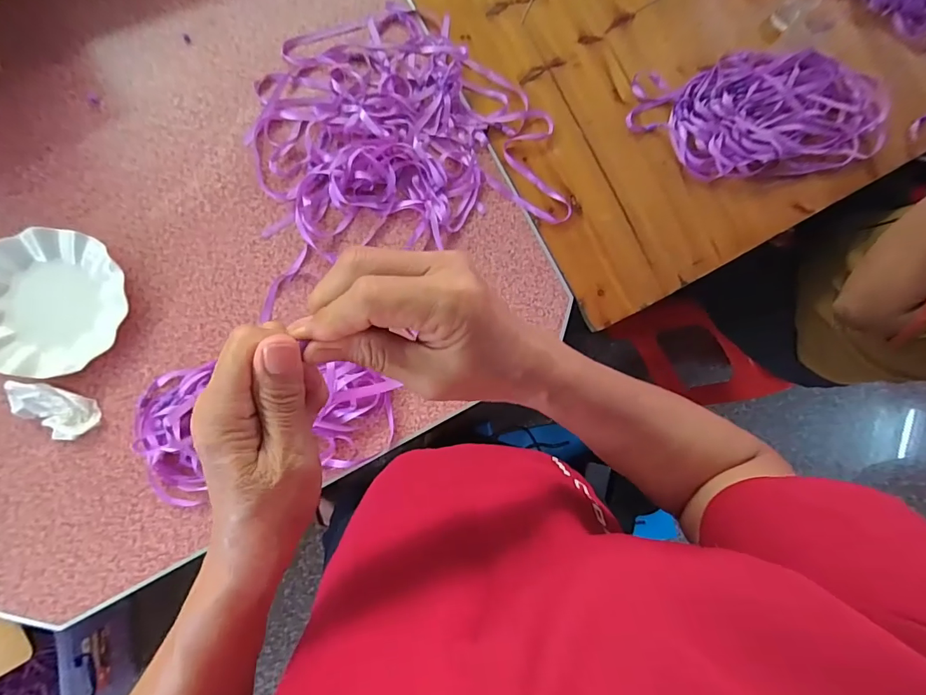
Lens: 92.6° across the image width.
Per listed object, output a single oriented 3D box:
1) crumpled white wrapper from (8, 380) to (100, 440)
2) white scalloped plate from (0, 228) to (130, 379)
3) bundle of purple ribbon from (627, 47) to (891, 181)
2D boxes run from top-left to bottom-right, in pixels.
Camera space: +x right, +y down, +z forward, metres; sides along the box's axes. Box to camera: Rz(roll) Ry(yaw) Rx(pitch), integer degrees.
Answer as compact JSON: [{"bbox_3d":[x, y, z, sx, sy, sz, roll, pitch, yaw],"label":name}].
[{"bbox_3d":[-0.517,0.079,0.554,0.096,0.027,0.056,26,83,-4],"label":"crumpled white wrapper"},{"bbox_3d":[-0.531,-0.055,0.567,0.177,0.024,0.179,1,85,-7],"label":"white scalloped plate"},{"bbox_3d":[0.482,-0.377,0.704,0.430,0.025,0.200,-11,87,-8],"label":"bundle of purple ribbon"}]

